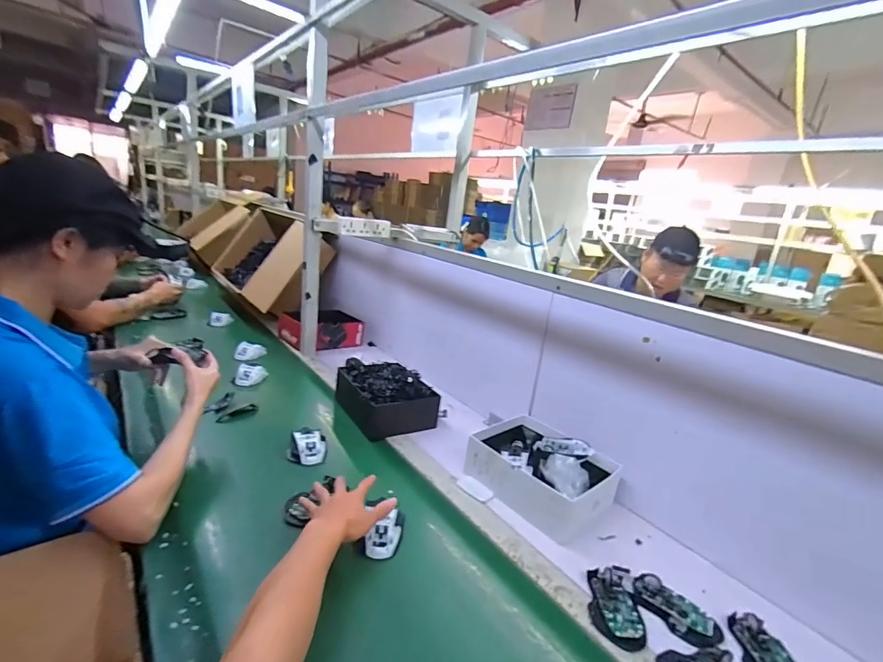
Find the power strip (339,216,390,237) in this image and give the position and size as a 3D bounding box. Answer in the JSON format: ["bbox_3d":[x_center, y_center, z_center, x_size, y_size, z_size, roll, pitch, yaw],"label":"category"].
[{"bbox_3d":[-0.236,-0.320,1.284,0.169,0.051,0.027,-2,19,-32],"label":"power strip"}]

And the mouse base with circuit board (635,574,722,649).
[{"bbox_3d":[0.338,0.390,0.593,0.114,0.022,0.063,21,22,39],"label":"mouse base with circuit board"}]

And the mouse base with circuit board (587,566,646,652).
[{"bbox_3d":[0.247,0.382,0.591,0.068,0.023,0.124,9,17,8],"label":"mouse base with circuit board"}]

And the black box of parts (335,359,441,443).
[{"bbox_3d":[-0.143,0.158,1.042,0.188,0.111,0.240,-6,21,-35],"label":"black box of parts"}]

